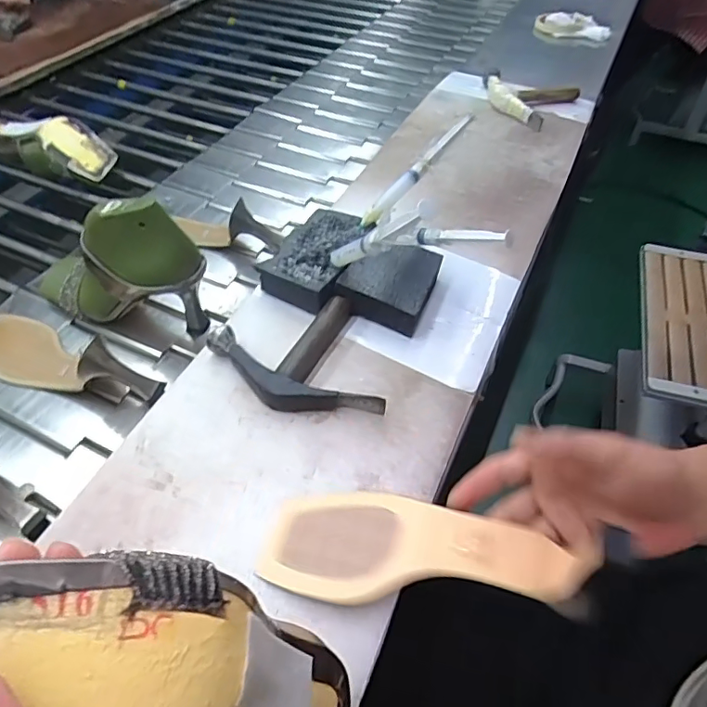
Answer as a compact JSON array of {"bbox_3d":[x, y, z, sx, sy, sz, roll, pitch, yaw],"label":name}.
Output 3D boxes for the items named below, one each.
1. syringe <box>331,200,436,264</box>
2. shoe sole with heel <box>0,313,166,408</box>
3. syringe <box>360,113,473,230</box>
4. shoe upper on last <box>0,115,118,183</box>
[{"bbox_3d":[0.018,-0.097,0.456,0.014,0.155,0.019,-37,102,-28],"label":"syringe"},{"bbox_3d":[-0.309,0.000,0.530,0.236,0.062,0.075,24,53,19],"label":"shoe sole with heel"},{"bbox_3d":[0.069,-0.197,0.569,0.162,0.021,0.016,-46,59,2],"label":"syringe"},{"bbox_3d":[-0.464,-0.315,0.797,0.230,0.070,0.080,22,52,17],"label":"shoe upper on last"}]

